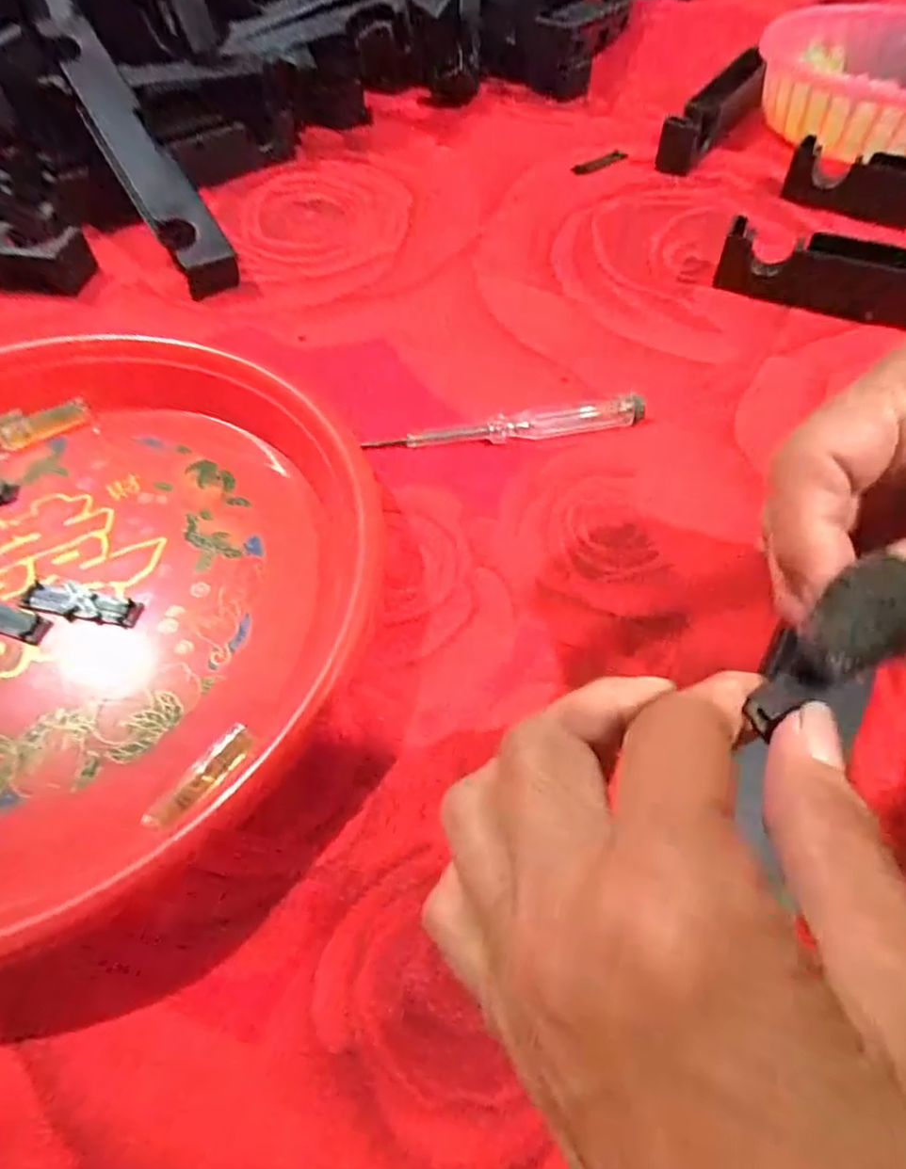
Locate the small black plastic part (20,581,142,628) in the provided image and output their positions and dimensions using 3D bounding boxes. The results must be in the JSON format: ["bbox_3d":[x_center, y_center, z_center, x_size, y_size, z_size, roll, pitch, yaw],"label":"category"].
[{"bbox_3d":[-0.141,0.007,0.242,0.047,0.004,0.014,12,57,8],"label":"small black plastic part"}]

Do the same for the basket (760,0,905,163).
[{"bbox_3d":[0.302,-0.347,0.453,0.163,0.054,0.170,19,58,12],"label":"basket"}]

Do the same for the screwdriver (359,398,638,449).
[{"bbox_3d":[0.025,-0.074,0.294,0.126,0.011,0.011,-5,57,-3],"label":"screwdriver"}]

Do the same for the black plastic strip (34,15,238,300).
[{"bbox_3d":[-0.182,-0.249,0.364,0.029,0.019,0.197,-29,81,-18],"label":"black plastic strip"}]

